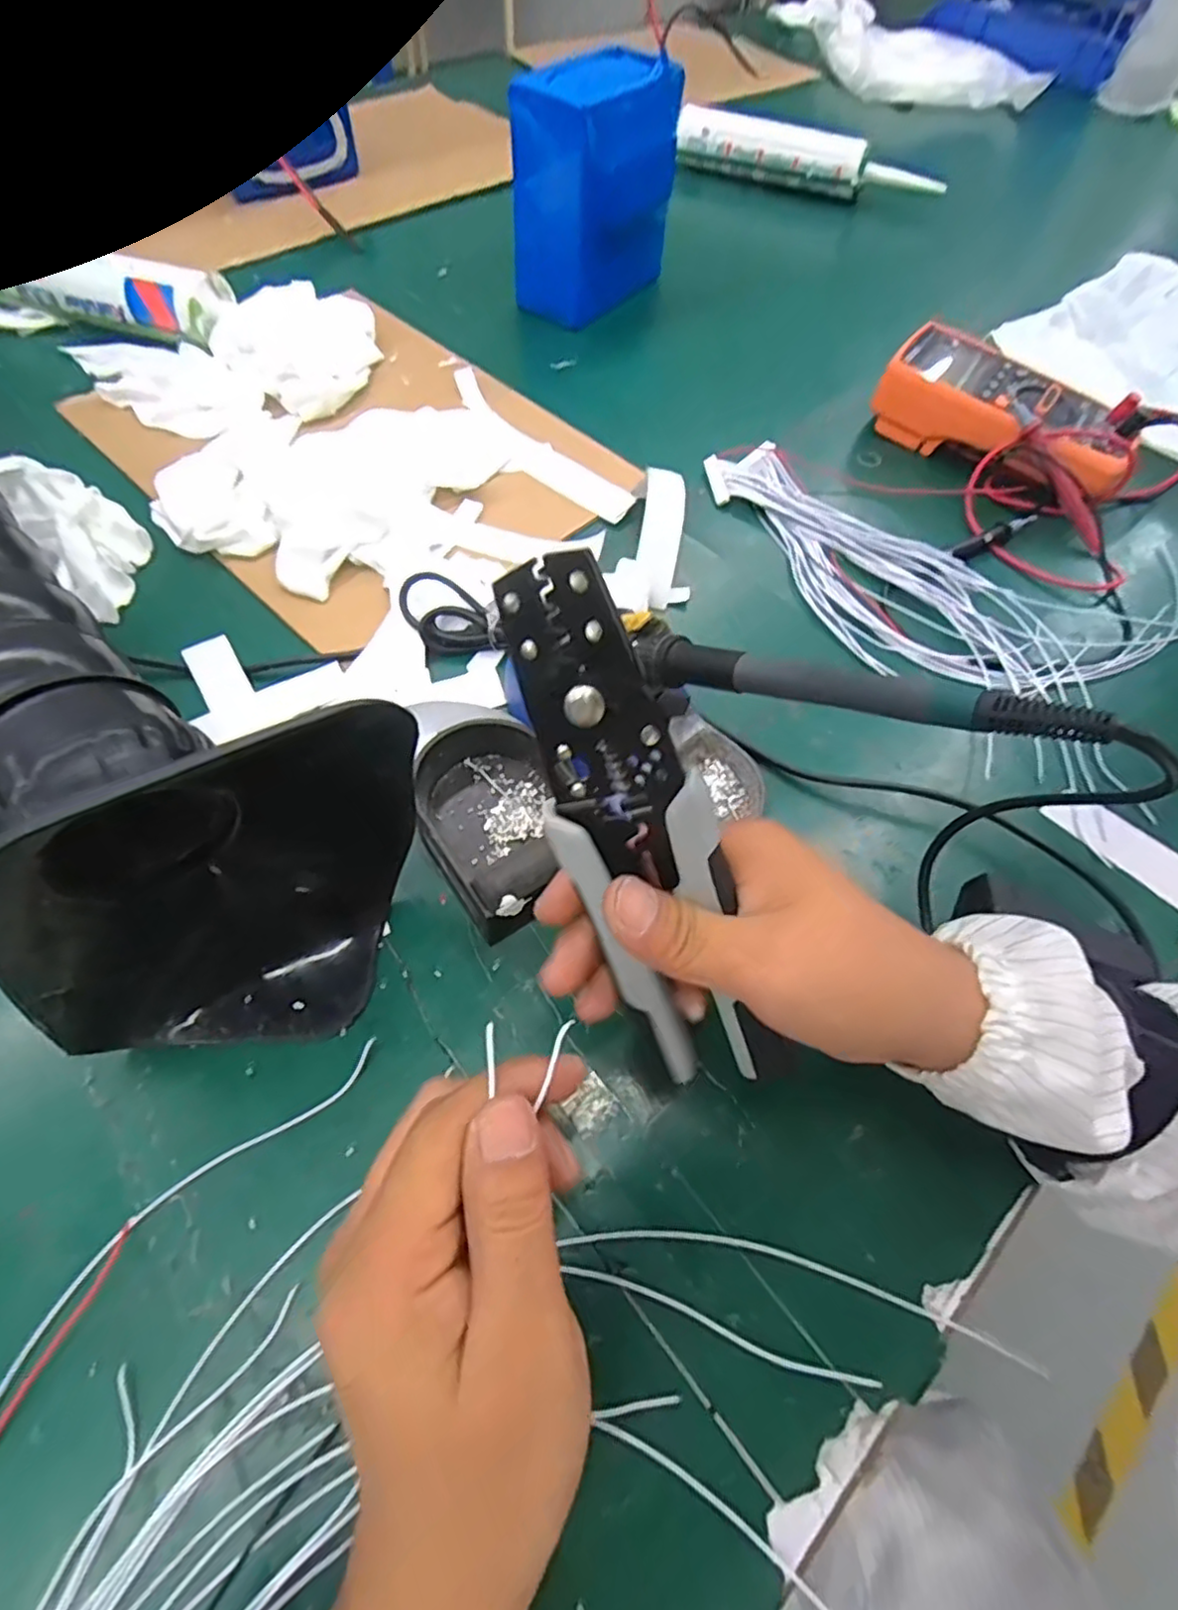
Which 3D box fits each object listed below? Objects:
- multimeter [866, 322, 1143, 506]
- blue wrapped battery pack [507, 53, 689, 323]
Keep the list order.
[{"bbox_3d":[0.311,-0.287,0.502,0.184,0.055,0.095,39,65,17],"label":"multimeter"},{"bbox_3d":[0.006,-0.511,0.553,0.072,0.143,0.132,38,65,17],"label":"blue wrapped battery pack"}]

